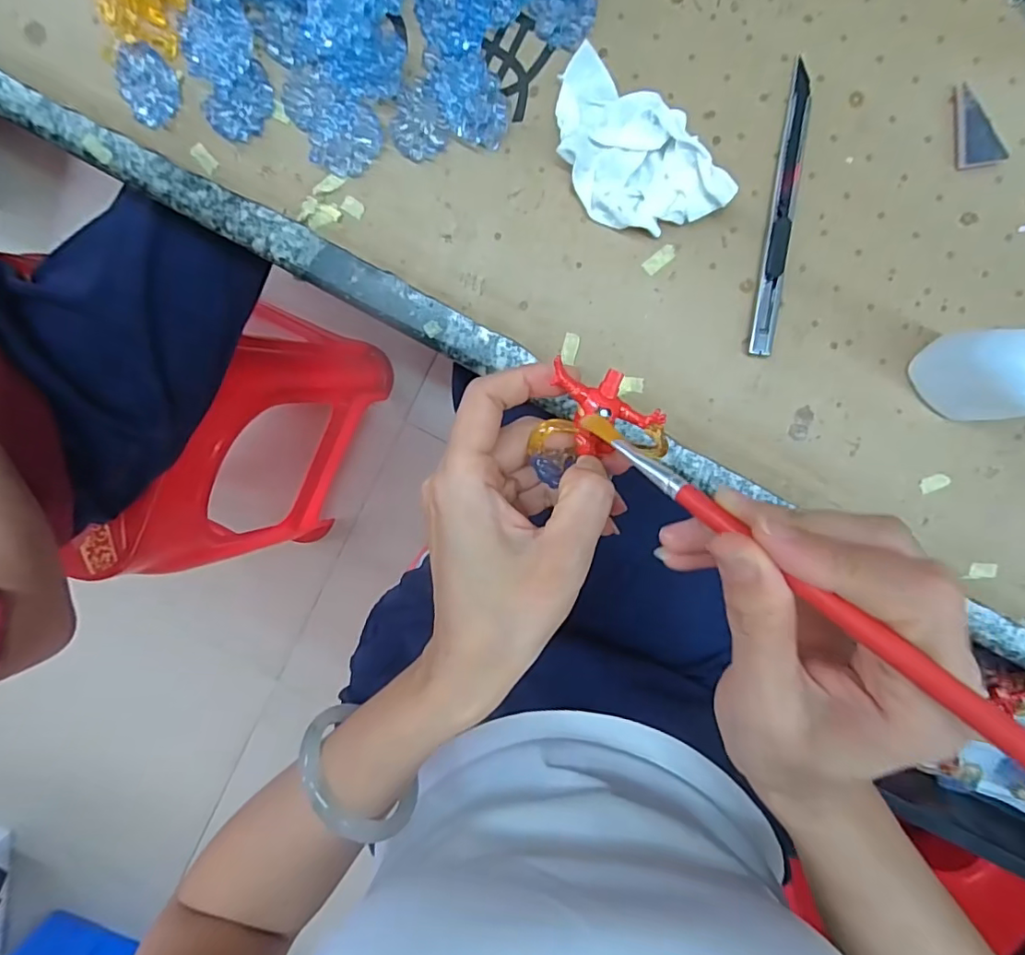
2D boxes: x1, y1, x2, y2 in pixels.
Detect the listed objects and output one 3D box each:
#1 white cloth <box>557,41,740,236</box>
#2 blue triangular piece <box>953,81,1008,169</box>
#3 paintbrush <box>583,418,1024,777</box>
[{"bbox_3d":[0.053,-0.156,0.261,0.052,0.026,0.095,-37,95,7],"label":"white cloth"},{"bbox_3d":[0.224,-0.170,0.262,0.021,0.006,0.038,-11,98,4],"label":"blue triangular piece"},{"bbox_3d":[0.103,0.051,0.132,0.009,0.006,0.255,-52,52,8],"label":"paintbrush"}]

